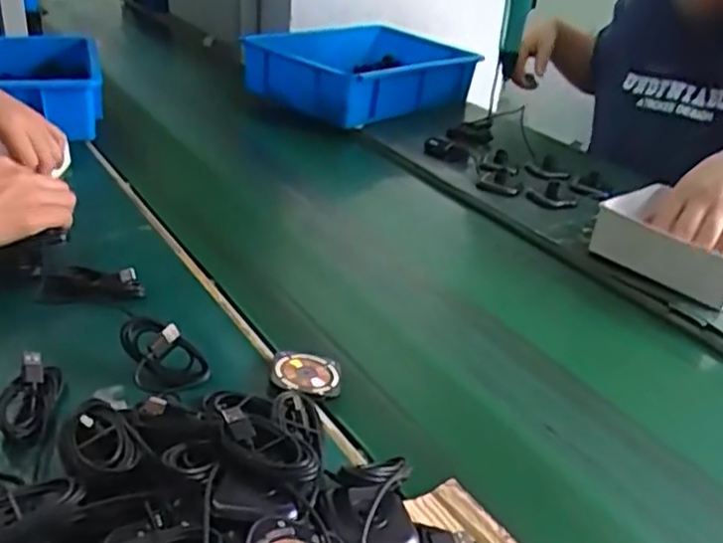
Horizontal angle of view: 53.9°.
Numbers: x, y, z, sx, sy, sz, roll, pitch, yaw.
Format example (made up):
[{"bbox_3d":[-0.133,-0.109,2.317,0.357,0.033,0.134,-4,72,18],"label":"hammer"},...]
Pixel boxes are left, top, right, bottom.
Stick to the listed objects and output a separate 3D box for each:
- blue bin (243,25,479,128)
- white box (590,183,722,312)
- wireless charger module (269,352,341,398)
[{"bbox_3d":[0.009,-0.379,1.337,0.404,0.089,0.277,-21,39,-38],"label":"blue bin"},{"bbox_3d":[0.376,-0.029,0.833,0.138,0.057,0.183,-21,39,-38],"label":"white box"},{"bbox_3d":[-0.046,0.086,0.597,0.059,0.011,0.045,7,30,2],"label":"wireless charger module"}]

